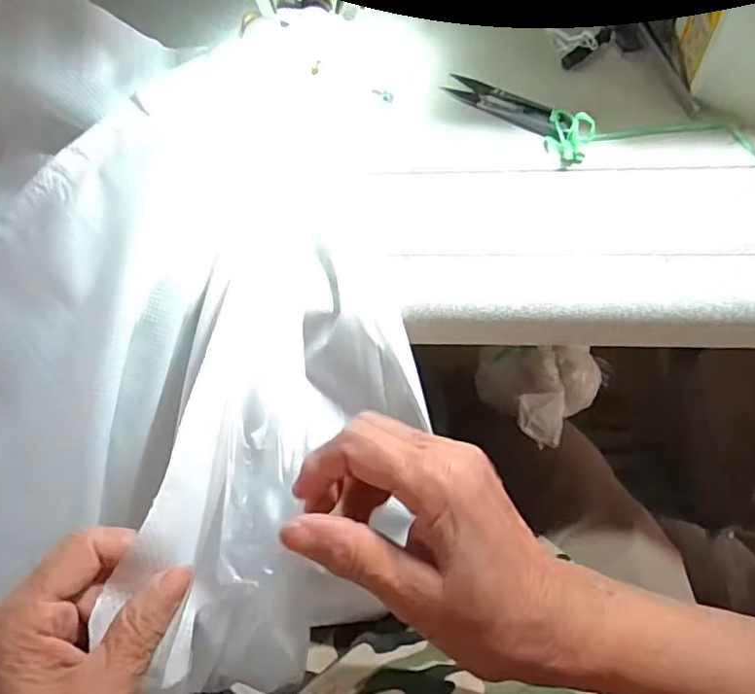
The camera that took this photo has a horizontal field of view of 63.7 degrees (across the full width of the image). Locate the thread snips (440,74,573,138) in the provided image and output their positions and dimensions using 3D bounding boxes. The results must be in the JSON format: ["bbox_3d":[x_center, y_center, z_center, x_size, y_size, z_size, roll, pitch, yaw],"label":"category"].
[{"bbox_3d":[0.089,-0.164,0.407,0.095,0.013,0.024,35,70,20],"label":"thread snips"}]

